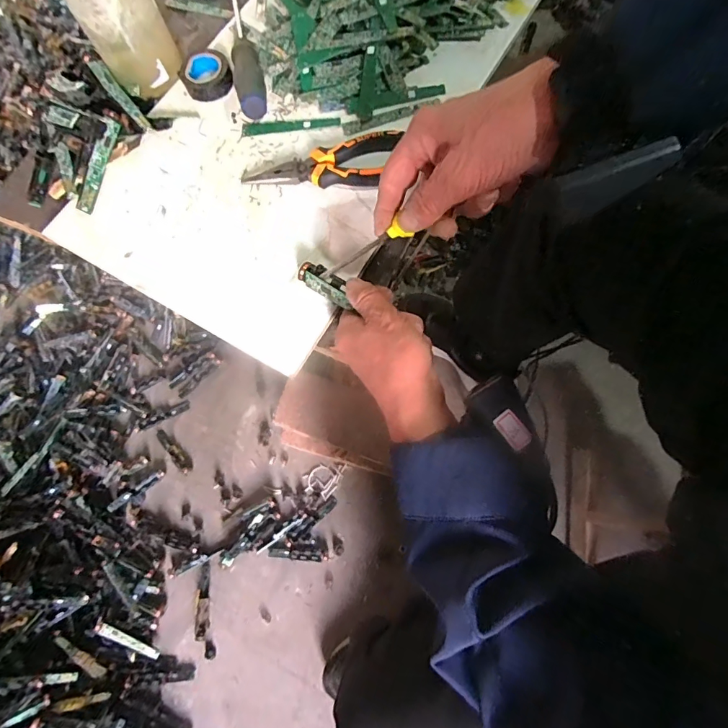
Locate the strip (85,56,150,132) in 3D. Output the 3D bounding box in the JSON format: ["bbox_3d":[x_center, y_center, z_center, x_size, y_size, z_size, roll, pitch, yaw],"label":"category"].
[{"bbox_3d":[-0.249,-0.275,0.434,0.014,0.006,0.097,-39,87,-14],"label":"strip"}]

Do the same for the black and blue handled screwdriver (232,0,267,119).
[{"bbox_3d":[-0.128,-0.345,0.448,0.026,0.026,0.224,-13,70,0],"label":"black and blue handled screwdriver"}]

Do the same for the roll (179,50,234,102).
[{"bbox_3d":[-0.166,-0.305,0.452,0.051,0.021,0.051,-2,70,5],"label":"roll"}]

